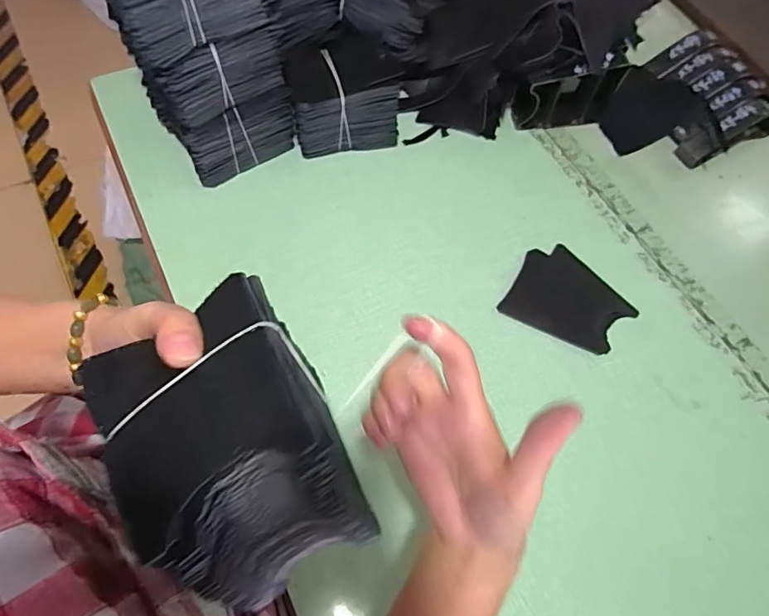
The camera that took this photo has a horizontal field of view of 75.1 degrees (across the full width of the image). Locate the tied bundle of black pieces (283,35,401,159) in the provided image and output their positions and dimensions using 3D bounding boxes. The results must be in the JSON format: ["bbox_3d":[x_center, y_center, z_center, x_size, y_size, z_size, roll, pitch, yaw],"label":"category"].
[{"bbox_3d":[-0.054,-0.275,0.632,0.140,0.099,0.121,-13,65,-10],"label":"tied bundle of black pieces"}]

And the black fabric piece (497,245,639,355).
[{"bbox_3d":[0.214,-0.012,0.573,0.128,0.004,0.112,29,65,10],"label":"black fabric piece"}]

